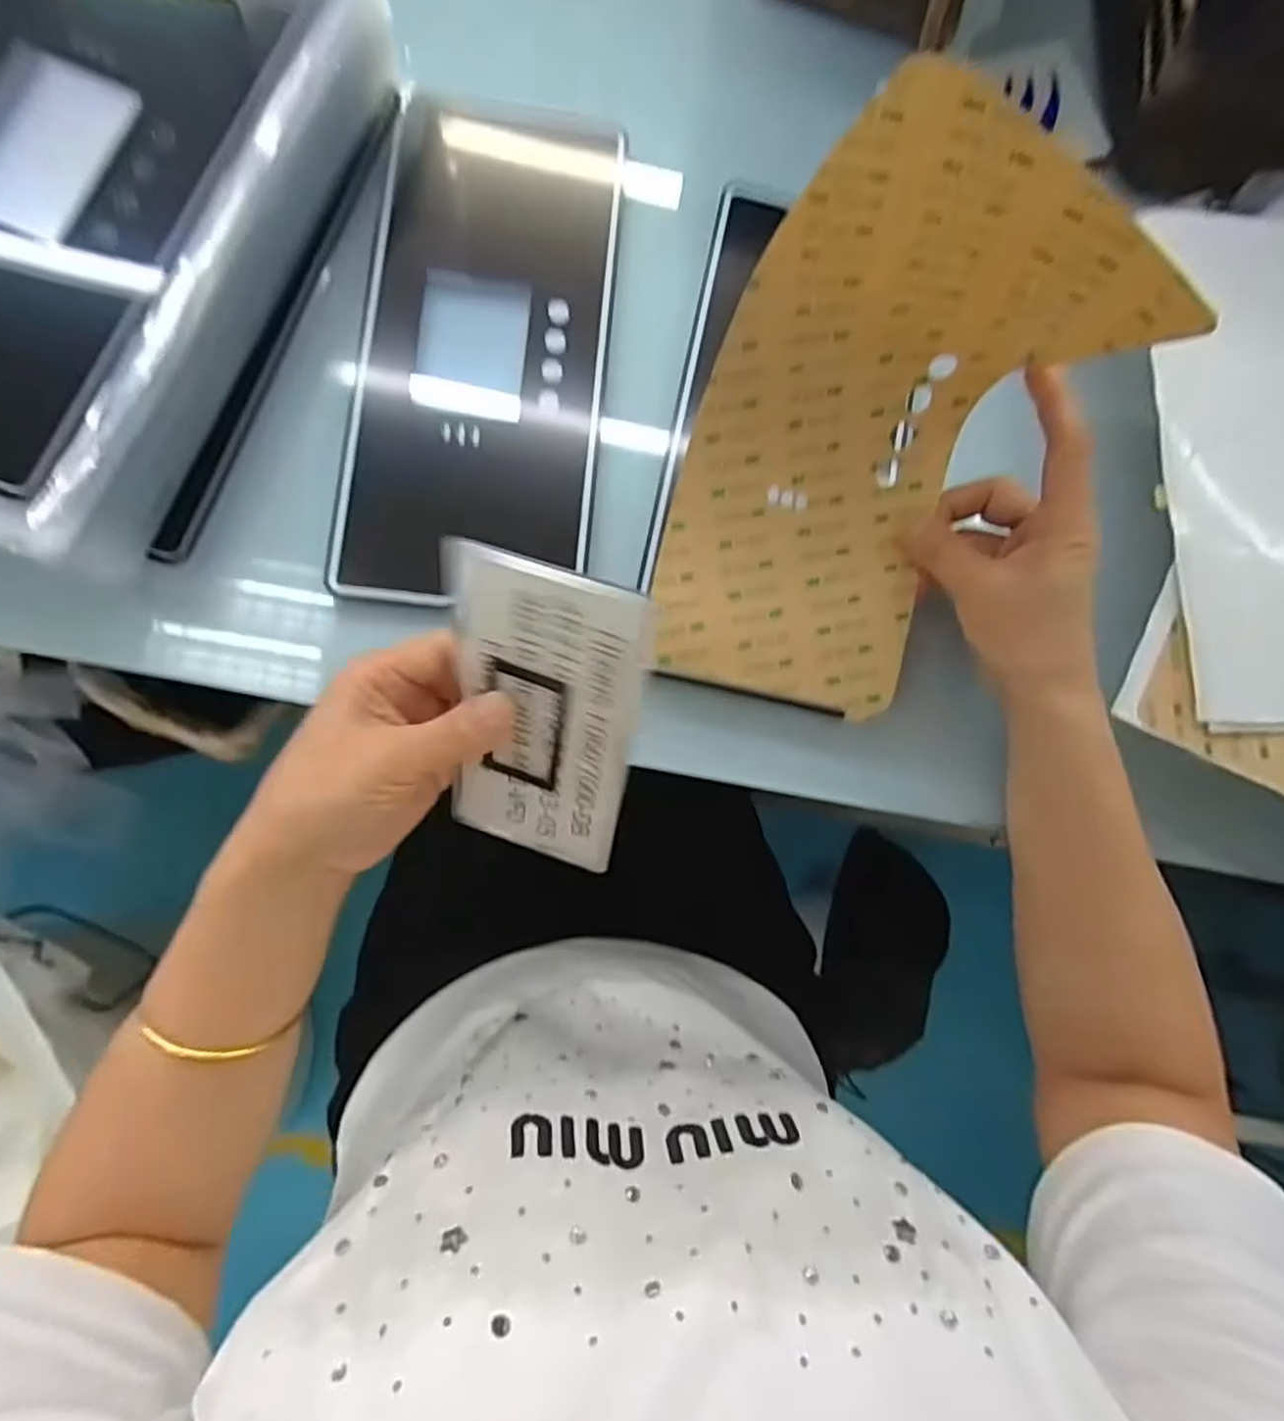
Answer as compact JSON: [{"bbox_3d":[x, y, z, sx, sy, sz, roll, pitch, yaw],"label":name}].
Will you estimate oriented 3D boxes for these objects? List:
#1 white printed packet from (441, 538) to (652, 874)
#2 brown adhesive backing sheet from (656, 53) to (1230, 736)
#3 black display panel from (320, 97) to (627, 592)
[{"bbox_3d":[-0.041,0.007,0.299,0.079,0.146,0.008,14,37,10],"label":"white printed packet"},{"bbox_3d":[0.092,-0.097,0.284,0.134,0.176,0.155,14,81,-4],"label":"brown adhesive backing sheet"},{"bbox_3d":[-0.082,-0.192,0.383,0.125,0.008,0.275,6,82,-5],"label":"black display panel"}]

